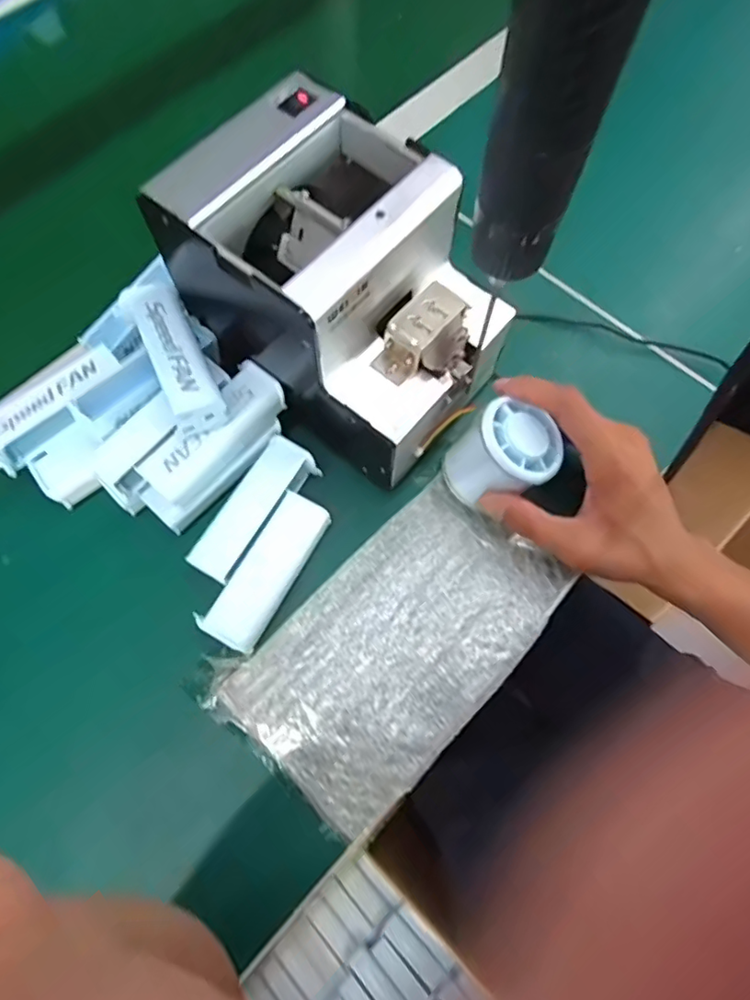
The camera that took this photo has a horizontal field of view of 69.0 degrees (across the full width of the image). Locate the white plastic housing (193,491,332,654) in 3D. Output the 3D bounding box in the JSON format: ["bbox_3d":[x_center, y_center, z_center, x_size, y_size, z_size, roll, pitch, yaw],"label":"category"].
[{"bbox_3d":[-0.069,0.043,0.358,0.038,0.029,0.108,28,70,8],"label":"white plastic housing"}]

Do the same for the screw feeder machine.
[{"bbox_3d":[-0.019,-0.120,0.349,0.184,0.165,0.132,37,71,11],"label":"screw feeder machine"}]

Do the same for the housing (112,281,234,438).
[{"bbox_3d":[-0.125,-0.092,0.343,0.036,0.023,0.104,-29,73,-13],"label":"housing"}]

